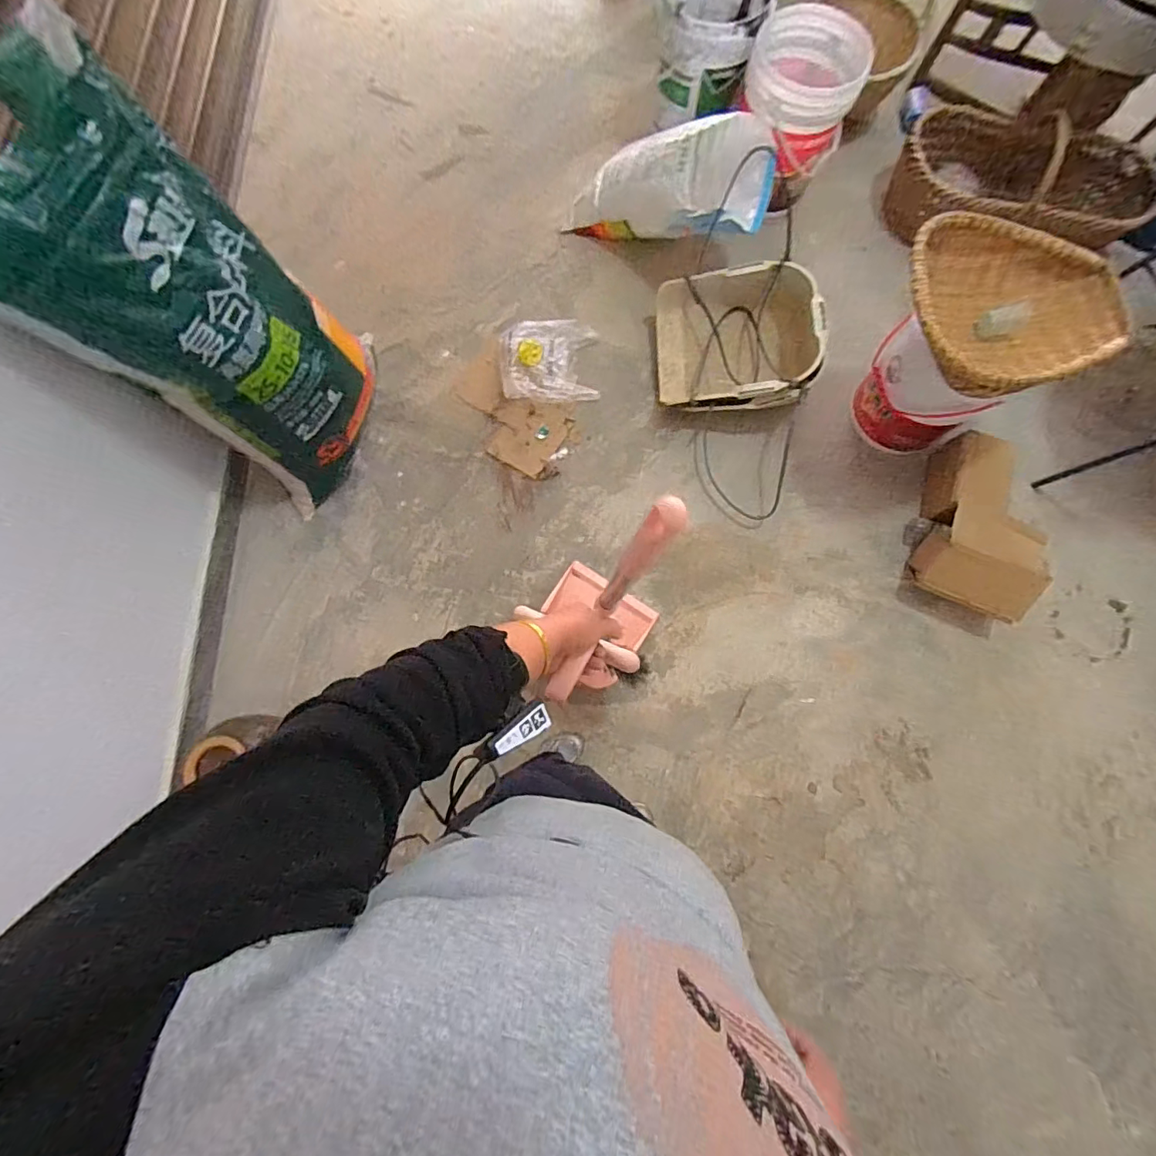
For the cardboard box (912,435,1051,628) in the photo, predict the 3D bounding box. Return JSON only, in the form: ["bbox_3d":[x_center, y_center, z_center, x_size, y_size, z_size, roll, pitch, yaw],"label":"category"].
[{"bbox_3d":[0.965,-0.126,1.227,0.234,0.142,0.413,18,81,4],"label":"cardboard box"}]

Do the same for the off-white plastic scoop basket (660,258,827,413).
[{"bbox_3d":[0.410,-0.614,1.326,0.392,0.153,0.371,-7,80,0],"label":"off-white plastic scoop basket"}]

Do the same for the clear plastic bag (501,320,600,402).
[{"bbox_3d":[-0.079,-0.585,1.370,0.254,0.064,0.225,-6,80,0],"label":"clear plastic bag"}]

